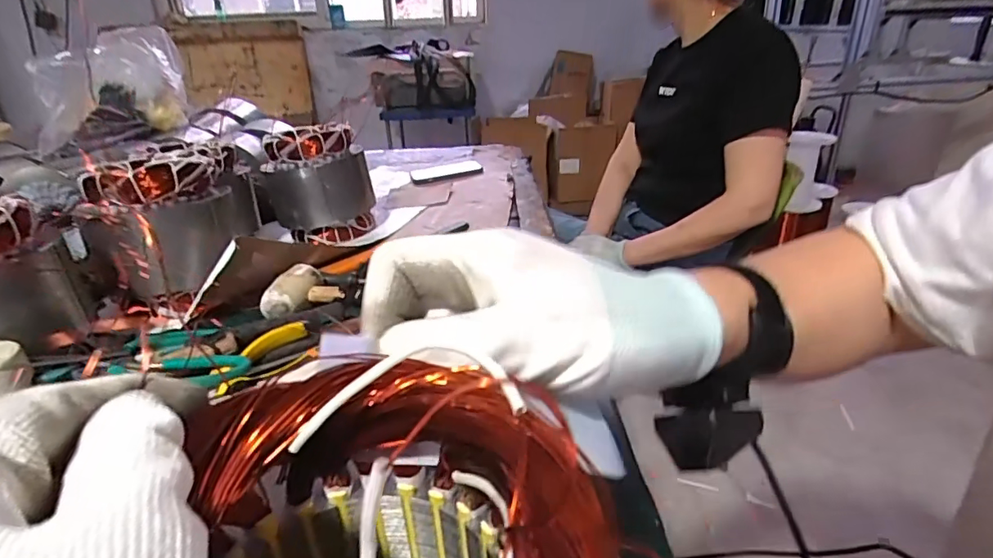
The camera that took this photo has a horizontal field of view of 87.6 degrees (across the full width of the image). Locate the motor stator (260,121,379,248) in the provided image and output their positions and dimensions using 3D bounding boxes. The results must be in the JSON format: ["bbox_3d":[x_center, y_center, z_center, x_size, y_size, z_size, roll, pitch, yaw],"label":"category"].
[{"bbox_3d":[-0.277,-0.151,0.813,0.145,0.161,0.145,-13,27,-20],"label":"motor stator"}]

